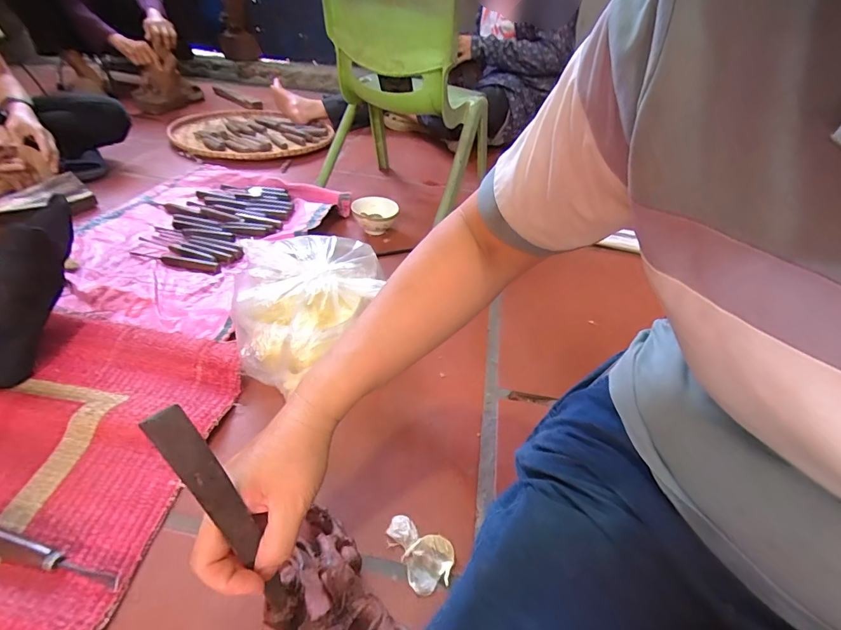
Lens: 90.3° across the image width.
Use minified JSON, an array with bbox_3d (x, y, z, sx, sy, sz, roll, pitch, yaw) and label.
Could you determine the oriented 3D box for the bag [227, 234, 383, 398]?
[{"bbox_3d":[-0.162,-0.019,0.643,0.201,0.130,0.246,-3,39,-10],"label":"bag"}]

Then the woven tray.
[{"bbox_3d":[-0.558,-0.604,1.379,0.479,0.040,0.489,24,42,22],"label":"woven tray"}]

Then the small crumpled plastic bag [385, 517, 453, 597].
[{"bbox_3d":[0.001,0.251,0.454,0.054,0.009,0.080,-19,44,-27],"label":"small crumpled plastic bag"}]

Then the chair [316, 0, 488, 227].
[{"bbox_3d":[-0.046,-0.483,0.924,0.362,0.463,0.415,17,40,15],"label":"chair"}]

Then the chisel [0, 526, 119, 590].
[{"bbox_3d":[-0.371,0.233,0.405,0.165,0.021,0.023,13,39,9],"label":"chisel"}]

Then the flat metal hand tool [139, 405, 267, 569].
[{"bbox_3d":[-0.126,0.103,0.252,0.004,0.116,0.021,4,33,38],"label":"flat metal hand tool"}]

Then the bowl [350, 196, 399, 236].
[{"bbox_3d":[-0.103,-0.230,0.970,0.108,0.060,0.104,3,38,-3],"label":"bowl"}]

